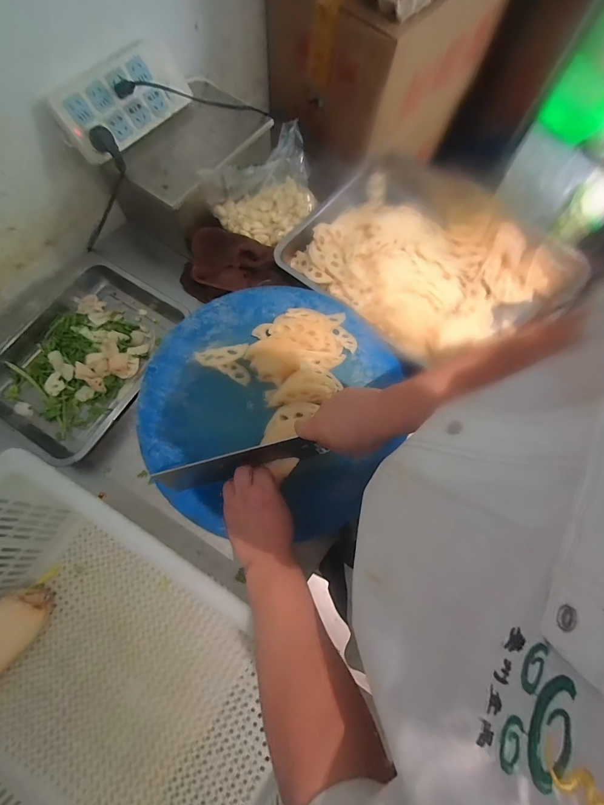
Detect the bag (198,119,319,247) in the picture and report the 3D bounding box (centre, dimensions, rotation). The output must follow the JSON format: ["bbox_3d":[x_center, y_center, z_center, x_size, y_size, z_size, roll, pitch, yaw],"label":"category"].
[{"bbox_3d":[-0.066,-0.392,0.659,0.207,0.116,0.106,-31,75,-11],"label":"bag"}]

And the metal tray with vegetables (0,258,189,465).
[{"bbox_3d":[-0.413,-0.096,0.641,0.283,0.042,0.341,29,73,8],"label":"metal tray with vegetables"}]

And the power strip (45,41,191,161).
[{"bbox_3d":[-0.289,-0.505,0.582,0.227,0.100,0.035,-45,38,-13],"label":"power strip"}]

